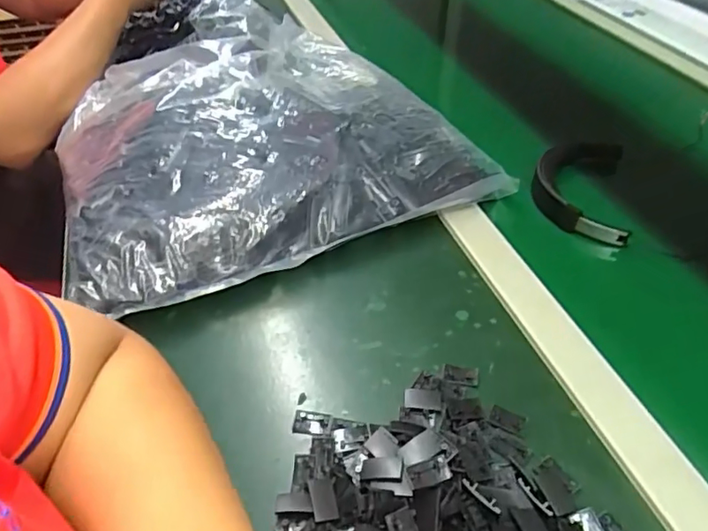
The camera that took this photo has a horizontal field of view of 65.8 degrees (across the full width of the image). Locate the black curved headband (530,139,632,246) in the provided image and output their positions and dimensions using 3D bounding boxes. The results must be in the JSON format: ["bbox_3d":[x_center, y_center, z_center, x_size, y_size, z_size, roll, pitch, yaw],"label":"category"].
[{"bbox_3d":[0.232,-0.083,0.567,0.088,0.037,0.167,11,45,12],"label":"black curved headband"}]

